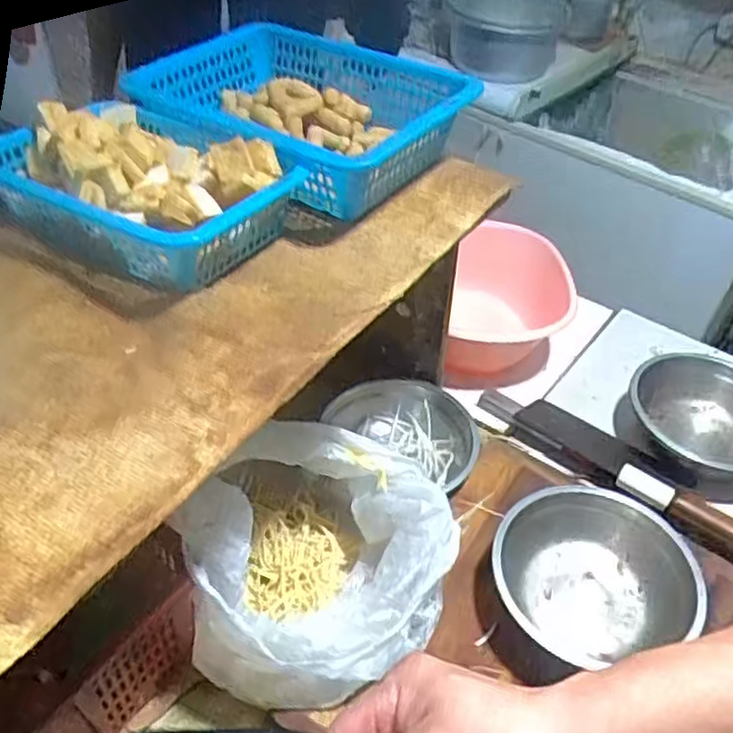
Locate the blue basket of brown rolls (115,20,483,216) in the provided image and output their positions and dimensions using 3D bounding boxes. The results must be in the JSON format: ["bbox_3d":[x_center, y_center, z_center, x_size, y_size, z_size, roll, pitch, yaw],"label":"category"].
[{"bbox_3d":[-0.073,-0.251,0.679,0.297,0.067,0.214,28,49,22],"label":"blue basket of brown rolls"}]

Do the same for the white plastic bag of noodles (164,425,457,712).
[{"bbox_3d":[-0.037,0.165,0.644,0.222,0.161,0.239,9,44,5],"label":"white plastic bag of noodles"}]

